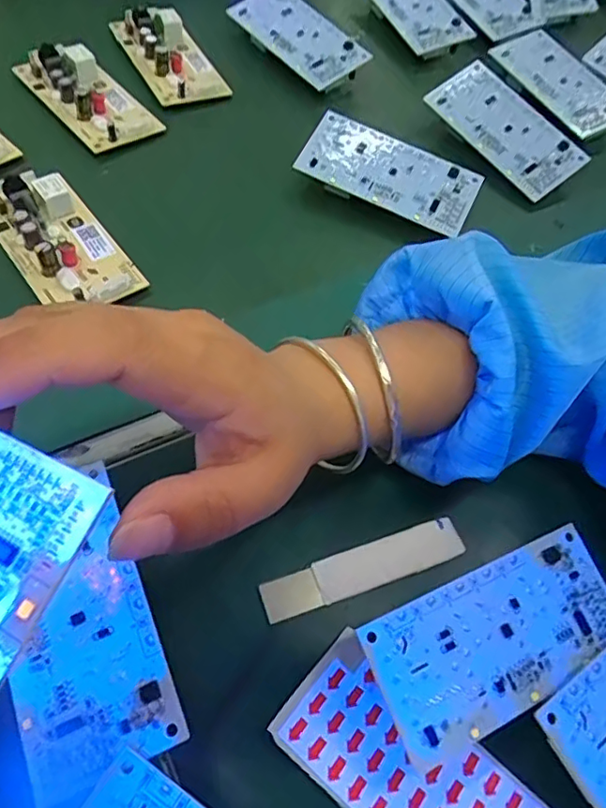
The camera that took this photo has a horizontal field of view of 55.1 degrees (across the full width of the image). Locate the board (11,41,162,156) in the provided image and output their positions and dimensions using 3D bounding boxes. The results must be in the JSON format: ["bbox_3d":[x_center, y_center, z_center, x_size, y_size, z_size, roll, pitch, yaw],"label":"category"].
[{"bbox_3d":[-0.151,-0.220,0.406,0.053,0.020,0.109,-35,67,-20],"label":"board"}]

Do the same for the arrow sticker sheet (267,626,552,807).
[{"bbox_3d":[0.044,0.146,0.227,0.109,0.004,0.051,38,63,13],"label":"arrow sticker sheet"}]

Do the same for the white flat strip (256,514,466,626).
[{"bbox_3d":[0.028,0.075,0.265,0.095,0.006,0.021,-17,62,-12],"label":"white flat strip"}]

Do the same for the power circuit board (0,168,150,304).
[{"bbox_3d":[-0.141,-0.097,0.333,0.054,0.019,0.110,-33,66,-20],"label":"power circuit board"}]

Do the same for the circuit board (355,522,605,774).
[{"bbox_3d":[0.082,0.094,0.240,0.112,0.004,0.055,-19,73,-20],"label":"circuit board"}]

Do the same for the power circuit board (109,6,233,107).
[{"bbox_3d":[-0.101,-0.269,0.437,0.053,0.017,0.107,-26,64,-16],"label":"power circuit board"}]

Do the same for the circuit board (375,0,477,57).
[{"bbox_3d":[0.096,-0.341,0.494,0.054,0.008,0.114,-24,68,-8],"label":"circuit board"}]

